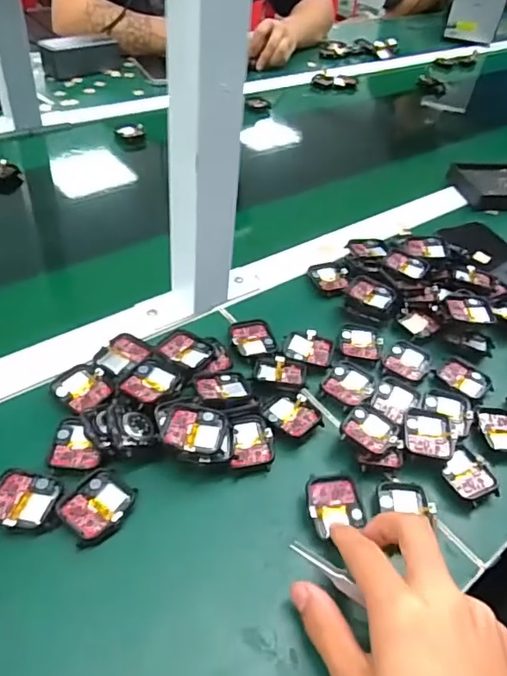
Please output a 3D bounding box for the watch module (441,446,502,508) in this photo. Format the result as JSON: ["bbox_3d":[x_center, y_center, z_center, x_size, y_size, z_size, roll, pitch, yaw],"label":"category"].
[{"bbox_3d":[0.158,0.103,0.383,0.036,0.012,0.041,-14,48,-20],"label":"watch module"}]

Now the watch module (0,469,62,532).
[{"bbox_3d":[-0.147,0.103,0.329,0.044,0.005,0.037,10,44,3],"label":"watch module"}]

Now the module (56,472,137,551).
[{"bbox_3d":[-0.102,0.111,0.335,0.038,0.015,0.043,29,48,21],"label":"module"}]

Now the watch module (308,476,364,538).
[{"bbox_3d":[0.055,0.111,0.345,0.037,0.010,0.037,-2,45,-9],"label":"watch module"}]

